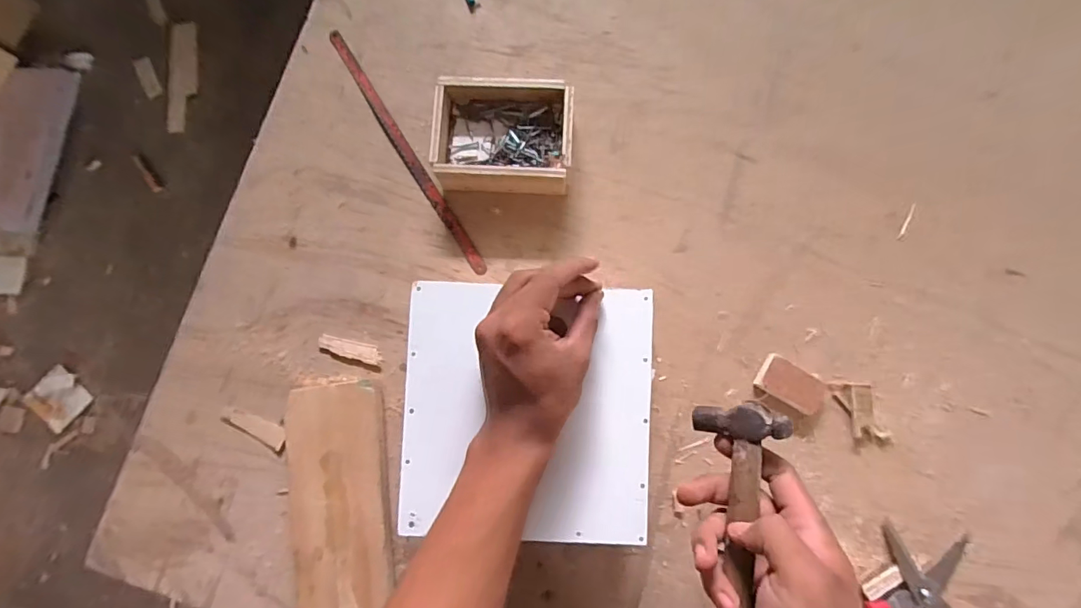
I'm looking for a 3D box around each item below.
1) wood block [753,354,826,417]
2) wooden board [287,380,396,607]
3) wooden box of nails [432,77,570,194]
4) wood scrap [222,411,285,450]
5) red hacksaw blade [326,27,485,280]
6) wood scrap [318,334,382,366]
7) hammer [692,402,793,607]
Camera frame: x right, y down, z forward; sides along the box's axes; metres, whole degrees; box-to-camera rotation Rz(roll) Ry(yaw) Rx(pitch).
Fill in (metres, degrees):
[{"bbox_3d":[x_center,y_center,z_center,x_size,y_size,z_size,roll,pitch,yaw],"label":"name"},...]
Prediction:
[{"bbox_3d":[0.222,0.071,0.428,0.055,0.011,0.036,30,84,7],"label":"wood block"},{"bbox_3d":[-0.178,0.184,0.436,0.090,0.022,0.218,-9,81,2],"label":"wooden board"},{"bbox_3d":[-0.035,-0.158,0.461,0.128,0.042,0.102,2,82,3],"label":"wooden box of nails"},{"bbox_3d":[-0.266,0.115,0.454,0.056,0.009,0.020,30,84,-7],"label":"wood scrap"},{"bbox_3d":[-0.137,-0.157,0.489,0.014,0.006,0.299,-33,81,-2],"label":"red hacksaw blade"},{"bbox_3d":[-0.181,0.043,0.460,0.062,0.006,0.018,12,82,5],"label":"wood scrap"},{"bbox_3d":[0.126,0.159,0.314,0.053,0.027,0.184,8,76,4],"label":"hammer"}]

